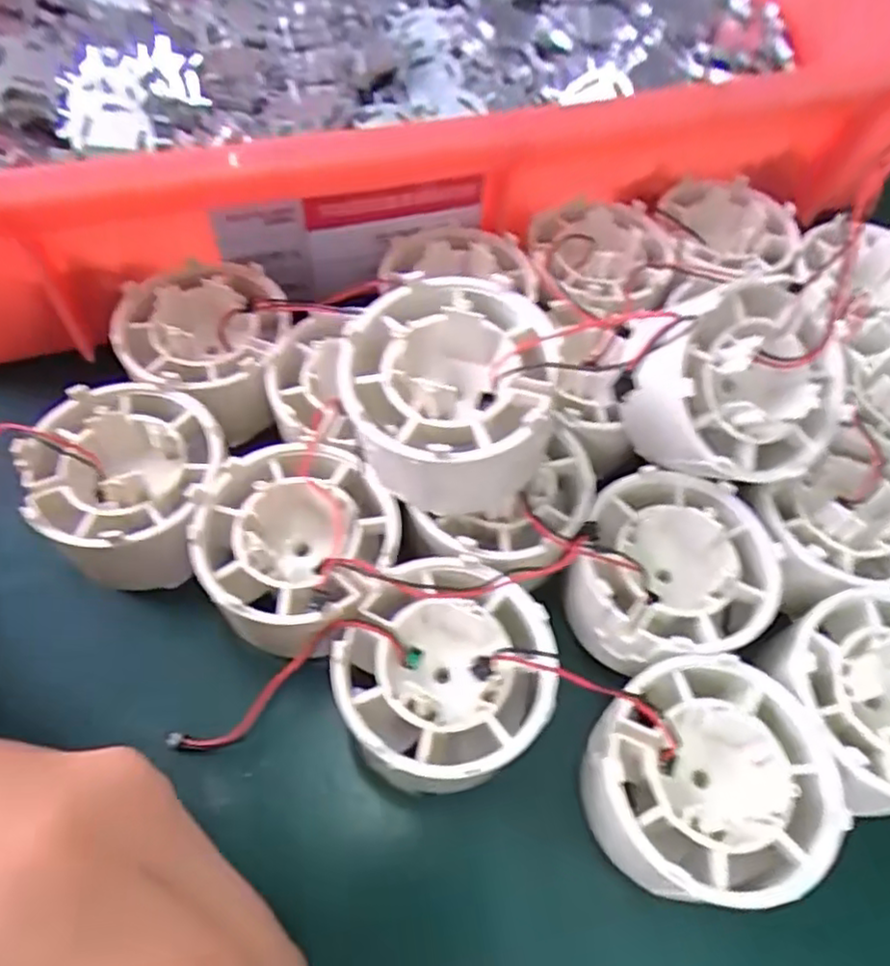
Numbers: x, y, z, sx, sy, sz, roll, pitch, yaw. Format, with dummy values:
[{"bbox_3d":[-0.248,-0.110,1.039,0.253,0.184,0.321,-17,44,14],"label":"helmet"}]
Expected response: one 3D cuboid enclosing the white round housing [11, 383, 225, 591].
[{"bbox_3d":[-0.087,-0.001,0.193,0.050,0.034,0.052,2,59,-3],"label":"white round housing"}]

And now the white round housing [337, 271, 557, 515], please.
[{"bbox_3d":[-0.001,-0.019,0.175,0.048,0.048,0.050,2,59,-3],"label":"white round housing"}]

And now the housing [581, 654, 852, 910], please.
[{"bbox_3d":[0.061,0.071,0.162,0.050,0.028,0.050,2,59,-3],"label":"housing"}]

